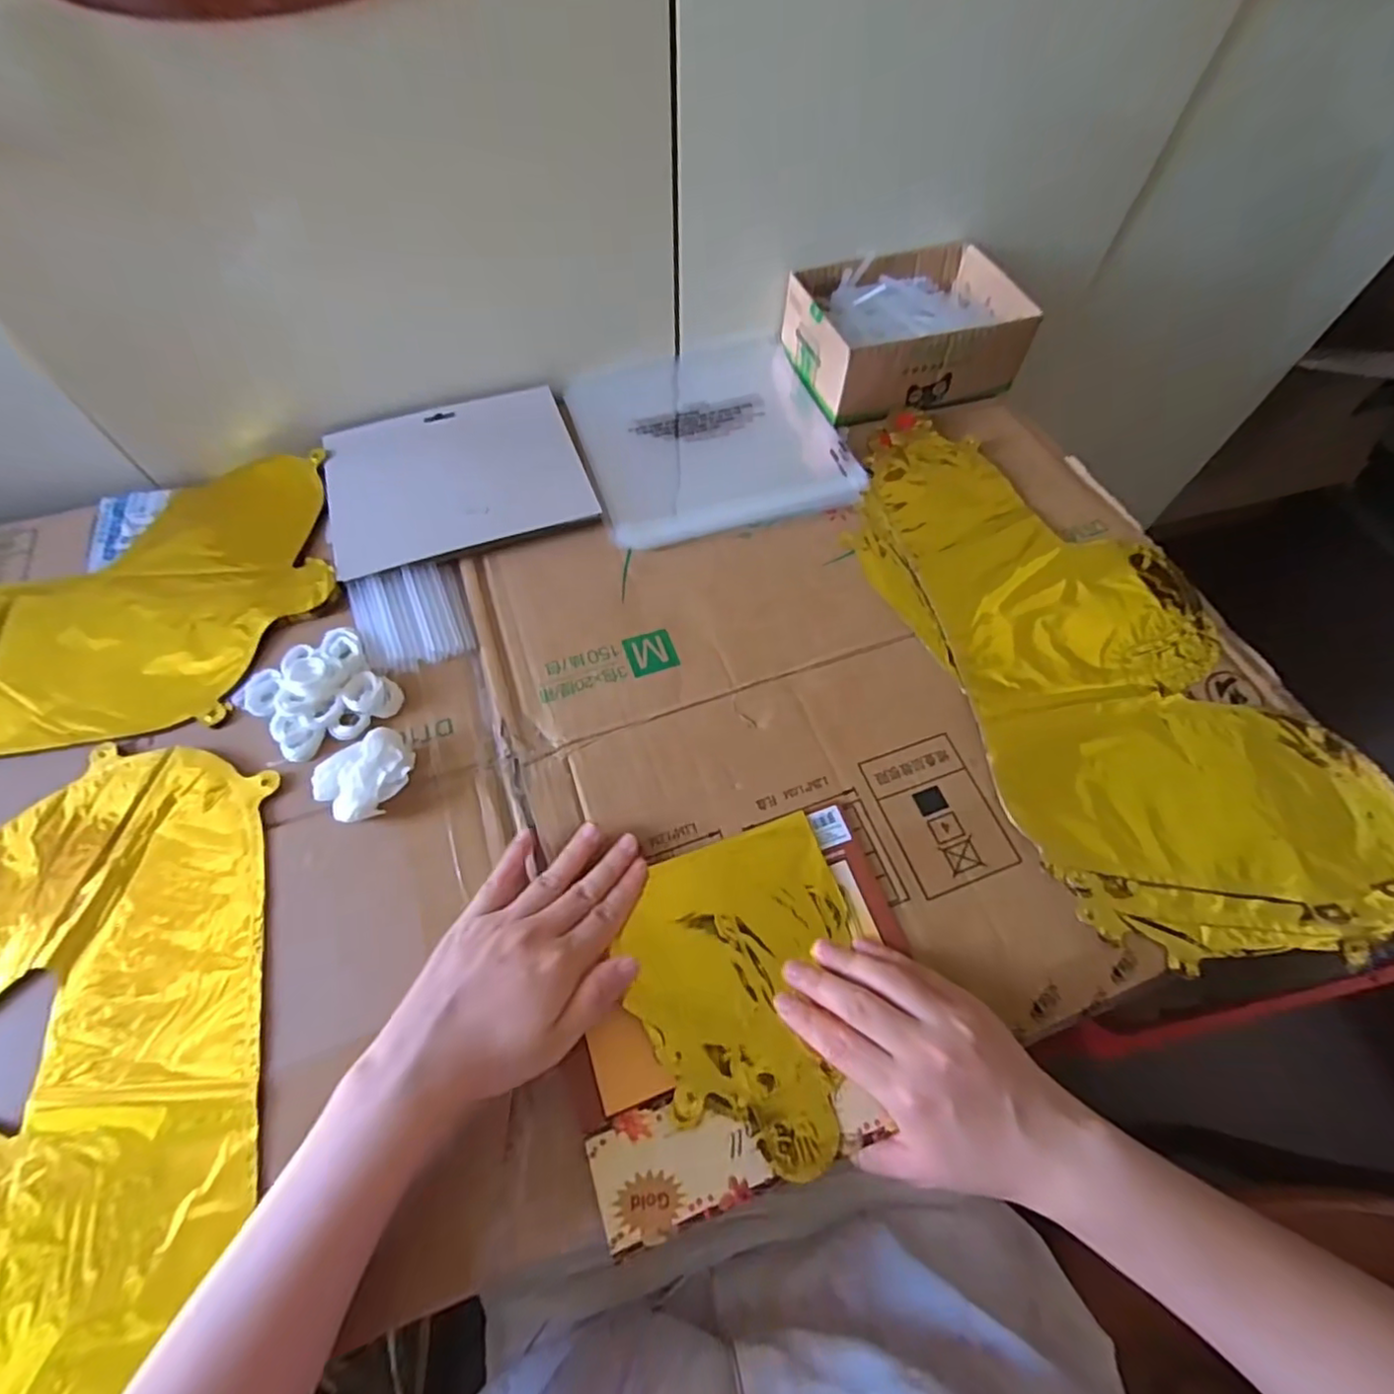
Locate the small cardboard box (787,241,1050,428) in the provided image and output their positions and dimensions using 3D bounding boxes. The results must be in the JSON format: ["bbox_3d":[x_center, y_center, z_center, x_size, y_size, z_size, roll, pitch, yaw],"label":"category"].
[{"bbox_3d":[0.185,-0.327,0.566,0.183,0.063,0.134,-16,63,-10],"label":"small cardboard box"}]

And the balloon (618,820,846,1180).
[{"bbox_3d":[0.034,0.157,0.342,0.126,0.007,0.160,-19,63,-11],"label":"balloon"}]

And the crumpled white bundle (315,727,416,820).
[{"bbox_3d":[-0.196,0.048,0.376,0.052,0.024,0.044,-35,67,-18],"label":"crumpled white bundle"}]

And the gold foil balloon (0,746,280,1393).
[{"bbox_3d":[-0.387,0.177,0.316,0.343,0.014,0.305,1,61,-1],"label":"gold foil balloon"}]

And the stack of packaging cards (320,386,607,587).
[{"bbox_3d":[-0.192,-0.177,0.506,0.194,0.012,0.156,-18,63,-11],"label":"stack of packaging cards"}]

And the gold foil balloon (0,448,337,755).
[{"bbox_3d":[-0.463,-0.051,0.441,0.395,0.020,0.218,-15,63,-9],"label":"gold foil balloon"}]

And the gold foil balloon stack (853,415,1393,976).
[{"bbox_3d":[0.273,-0.042,0.446,0.224,0.010,0.438,-17,63,-10],"label":"gold foil balloon stack"}]

